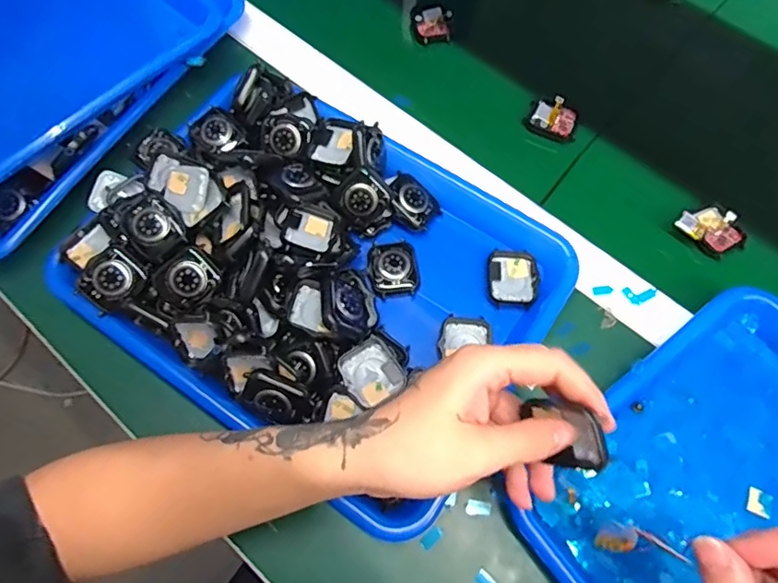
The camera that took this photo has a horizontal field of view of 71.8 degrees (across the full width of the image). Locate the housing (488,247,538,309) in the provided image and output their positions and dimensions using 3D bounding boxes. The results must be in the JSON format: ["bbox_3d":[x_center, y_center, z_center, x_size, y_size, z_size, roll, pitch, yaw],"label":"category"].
[{"bbox_3d":[0.097,-0.011,0.419,0.038,0.007,0.047,6,70,2],"label":"housing"}]

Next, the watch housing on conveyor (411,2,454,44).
[{"bbox_3d":[0.044,-0.267,0.533,0.039,0.007,0.048,-1,69,0],"label":"watch housing on conveyor"}]

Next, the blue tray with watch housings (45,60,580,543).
[{"bbox_3d":[-0.054,-0.023,0.396,0.331,0.060,0.255,33,73,12],"label":"blue tray with watch housings"}]

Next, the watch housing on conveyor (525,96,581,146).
[{"bbox_3d":[0.150,-0.157,0.489,0.049,0.013,0.035,28,72,10],"label":"watch housing on conveyor"}]

